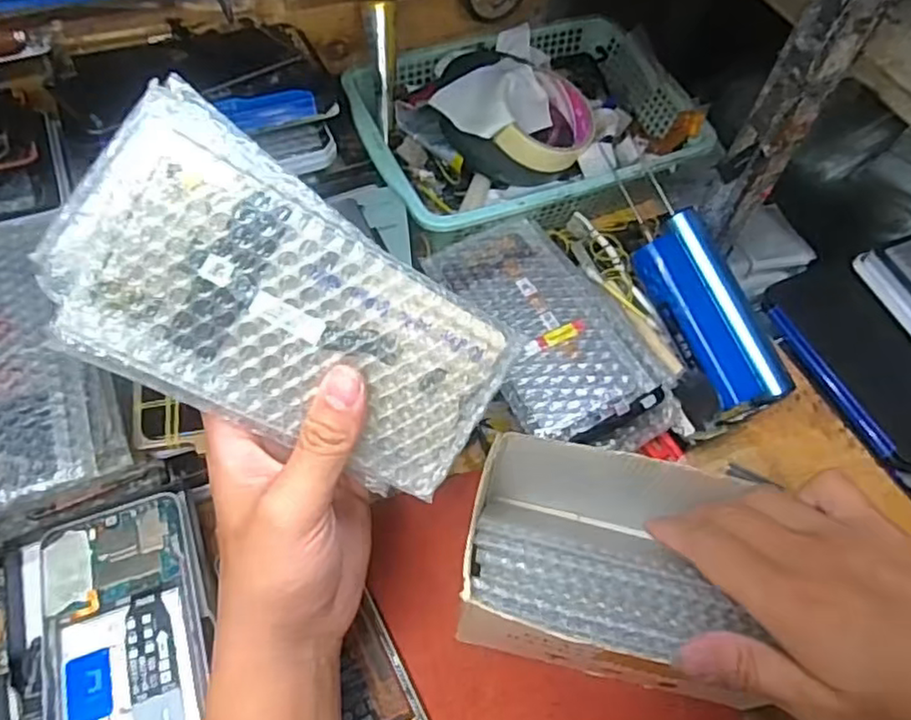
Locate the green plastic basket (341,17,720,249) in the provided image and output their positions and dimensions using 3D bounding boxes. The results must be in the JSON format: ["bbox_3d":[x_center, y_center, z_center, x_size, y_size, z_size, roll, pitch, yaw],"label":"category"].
[{"bbox_3d":[0.057,-0.198,0.554,0.265,0.069,0.189,-18,62,-15],"label":"green plastic basket"}]

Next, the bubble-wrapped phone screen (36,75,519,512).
[{"bbox_3d":[-0.070,-0.018,0.279,0.182,0.035,0.099,36,95,-20],"label":"bubble-wrapped phone screen"}]

